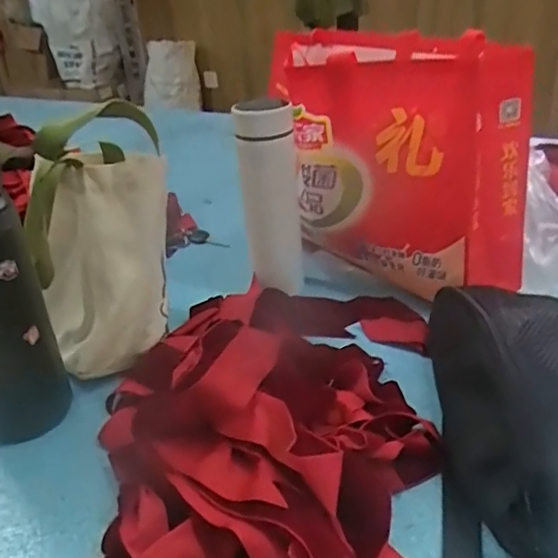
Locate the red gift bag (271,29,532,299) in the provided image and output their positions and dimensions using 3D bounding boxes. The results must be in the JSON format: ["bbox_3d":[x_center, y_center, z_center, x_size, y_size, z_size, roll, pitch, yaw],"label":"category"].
[{"bbox_3d":[0.129,-0.111,0.638,0.247,0.270,0.099,14,35,33],"label":"red gift bag"}]

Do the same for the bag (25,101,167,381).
[{"bbox_3d":[-0.174,-0.040,0.596,0.135,0.238,0.170,-17,31,-19],"label":"bag"}]

